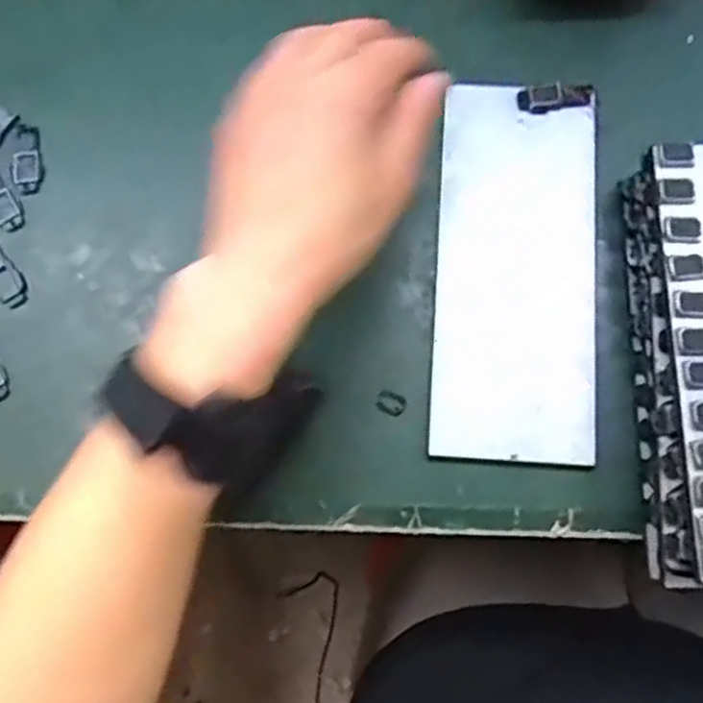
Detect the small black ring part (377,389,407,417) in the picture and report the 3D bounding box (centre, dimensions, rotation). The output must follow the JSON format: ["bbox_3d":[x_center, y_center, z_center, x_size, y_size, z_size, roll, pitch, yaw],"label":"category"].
[{"bbox_3d":[0.020,0.026,0.365,0.015,0.004,0.011,19,79,6],"label":"small black ring part"}]

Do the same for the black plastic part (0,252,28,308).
[{"bbox_3d":[-0.186,-0.044,0.389,0.015,0.004,0.041,-23,78,-4],"label":"black plastic part"}]

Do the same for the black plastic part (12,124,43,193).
[{"bbox_3d":[-0.180,-0.107,0.402,0.016,0.004,0.039,-4,78,1],"label":"black plastic part"}]

